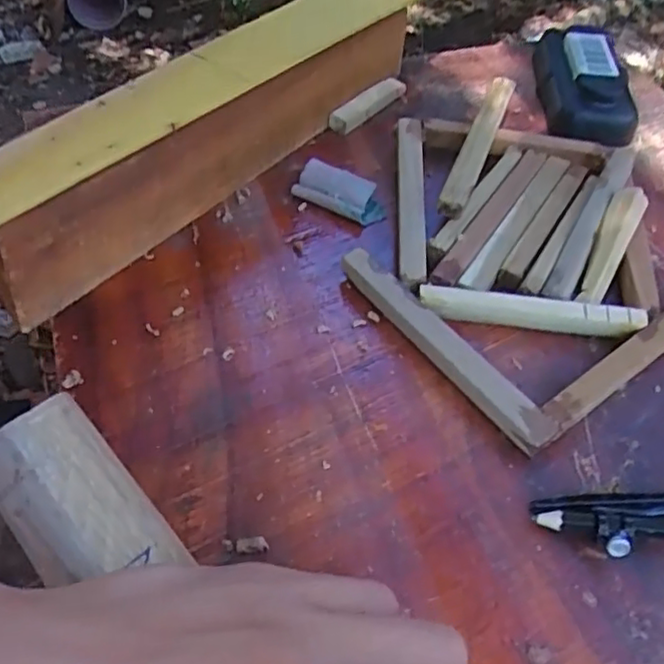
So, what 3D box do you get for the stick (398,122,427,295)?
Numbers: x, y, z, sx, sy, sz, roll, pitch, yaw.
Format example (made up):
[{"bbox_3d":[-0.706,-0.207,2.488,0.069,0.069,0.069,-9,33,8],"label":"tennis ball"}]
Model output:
[{"bbox_3d":[0.041,-0.068,0.352,0.013,0.017,0.132,5,48,0],"label":"stick"}]

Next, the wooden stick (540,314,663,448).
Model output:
[{"bbox_3d":[0.127,0.014,0.294,0.122,0.013,0.013,-30,57,-27],"label":"wooden stick"}]

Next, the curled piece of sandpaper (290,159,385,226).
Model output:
[{"bbox_3d":[0.005,-0.074,0.359,0.049,0.011,0.026,28,52,20],"label":"curled piece of sandpaper"}]

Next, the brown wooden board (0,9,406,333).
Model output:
[{"bbox_3d":[-0.046,-0.099,0.349,0.014,0.057,0.282,32,53,22],"label":"brown wooden board"}]

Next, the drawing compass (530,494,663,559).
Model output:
[{"bbox_3d":[0.130,0.069,0.247,0.108,0.012,0.025,-1,48,-5],"label":"drawing compass"}]

